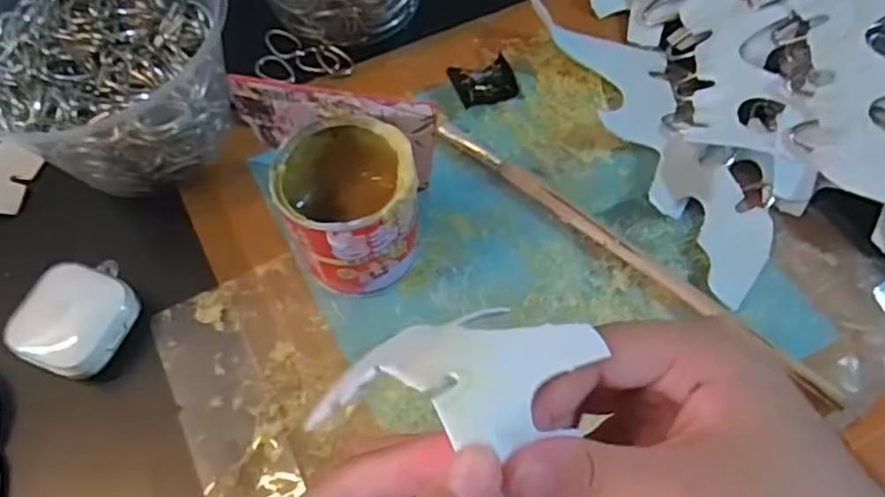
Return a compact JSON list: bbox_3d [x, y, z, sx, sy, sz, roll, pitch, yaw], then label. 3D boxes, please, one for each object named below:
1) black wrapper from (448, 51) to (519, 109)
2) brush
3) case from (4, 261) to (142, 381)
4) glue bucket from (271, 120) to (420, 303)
[{"bbox_3d":[0.026,-0.102,0.403,0.037,0.016,0.028,-19,62,-8],"label":"black wrapper"},{"bbox_3d":[0.092,-0.002,0.349,0.248,0.009,0.009,39,70,21],"label":"brush"},{"bbox_3d":[-0.186,0.036,0.339,0.053,0.022,0.058,21,64,14],"label":"case"},{"bbox_3d":[-0.046,-0.020,0.330,0.062,0.068,0.063,-1,61,2],"label":"glue bucket"}]

